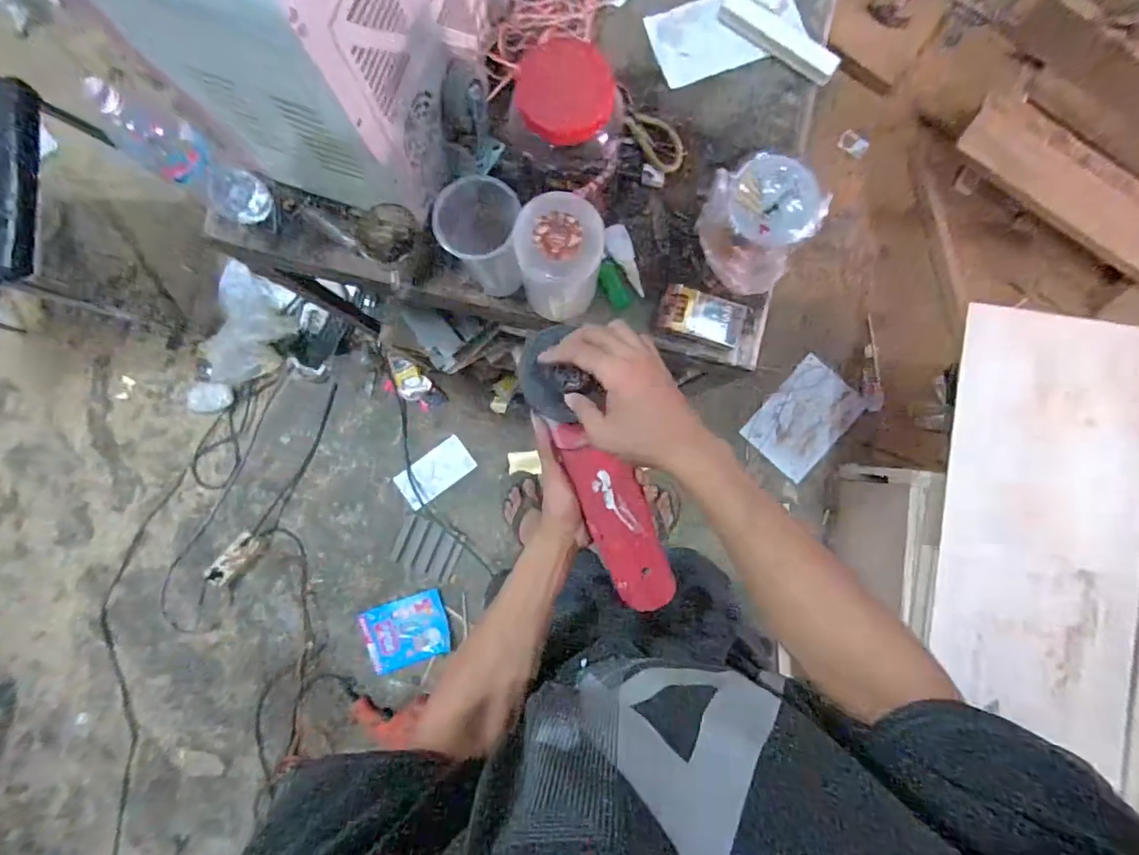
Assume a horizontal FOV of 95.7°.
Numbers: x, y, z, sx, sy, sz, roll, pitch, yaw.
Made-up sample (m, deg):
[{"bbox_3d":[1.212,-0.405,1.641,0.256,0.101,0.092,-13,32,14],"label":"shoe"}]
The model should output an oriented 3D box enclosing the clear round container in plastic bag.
[{"bbox_3d":[0.204,-0.222,0.576,0.120,0.122,0.094,36,85,3],"label":"clear round container in plastic bag"}]

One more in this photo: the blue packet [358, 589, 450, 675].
[{"bbox_3d":[-0.440,0.553,1.395,0.236,0.015,0.173,-19,90,0],"label":"blue packet"}]

